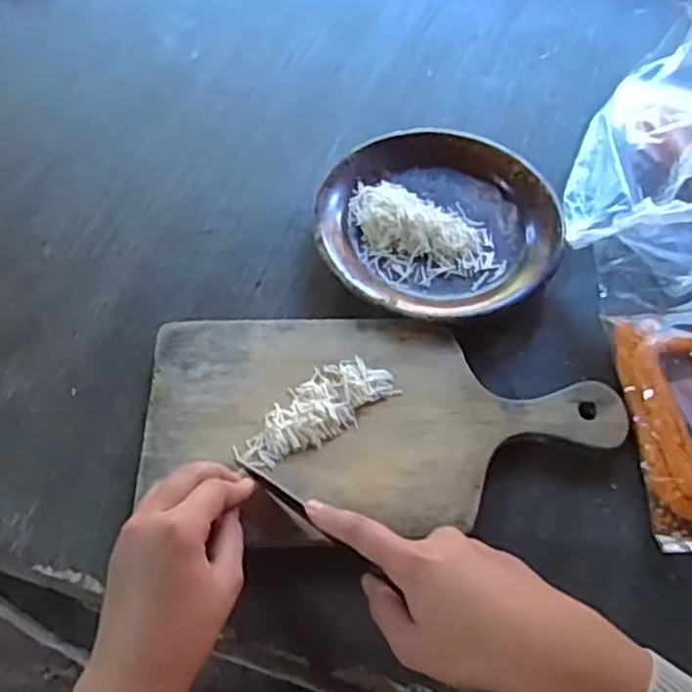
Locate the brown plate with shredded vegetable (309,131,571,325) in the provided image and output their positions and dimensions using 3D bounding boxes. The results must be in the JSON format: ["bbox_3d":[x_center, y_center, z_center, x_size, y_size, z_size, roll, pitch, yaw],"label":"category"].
[{"bbox_3d":[0.071,-0.095,0.568,0.179,0.028,0.185,0,58,-1],"label":"brown plate with shredded vegetable"}]

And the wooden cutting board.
[{"bbox_3d":[0.026,0.053,0.476,0.307,0.011,0.155,0,58,-1],"label":"wooden cutting board"}]

